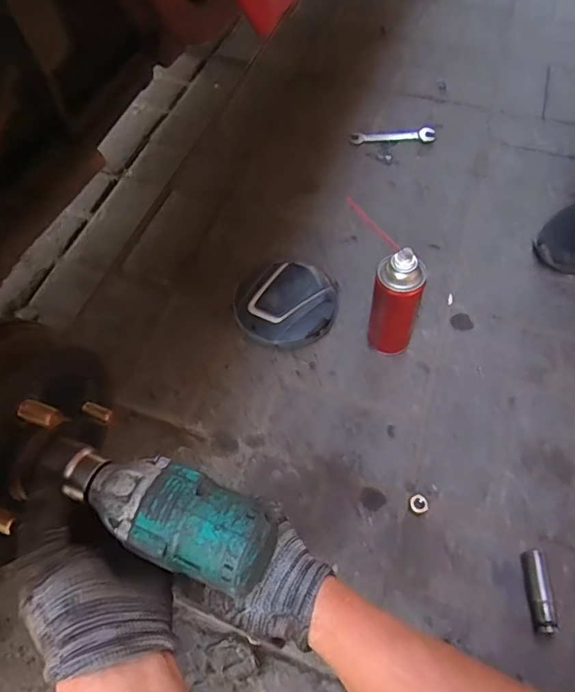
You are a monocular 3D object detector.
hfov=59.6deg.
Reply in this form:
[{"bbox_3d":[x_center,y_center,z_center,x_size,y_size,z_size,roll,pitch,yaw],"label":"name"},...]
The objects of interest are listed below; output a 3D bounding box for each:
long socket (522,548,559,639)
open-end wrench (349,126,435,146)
[{"bbox_3d":[0.272,0.264,0.539,0.020,0.021,0.084,0,59,1],"label":"long socket"},{"bbox_3d":[0.197,-0.399,0.949,0.158,0.009,0.040,-4,59,-2],"label":"open-end wrench"}]

